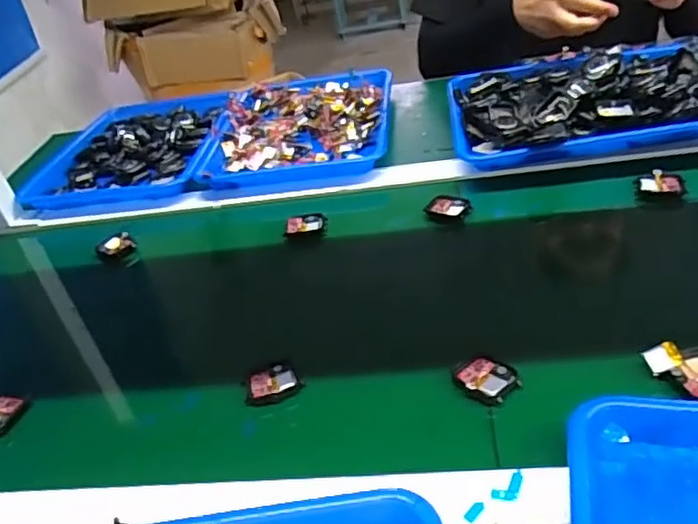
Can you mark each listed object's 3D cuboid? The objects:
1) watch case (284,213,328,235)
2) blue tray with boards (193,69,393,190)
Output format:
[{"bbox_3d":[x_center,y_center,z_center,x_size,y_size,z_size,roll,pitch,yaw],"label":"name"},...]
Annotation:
[{"bbox_3d":[-0.048,-0.043,0.709,0.046,0.008,0.030,-2,40,8],"label":"watch case"},{"bbox_3d":[-0.068,-0.202,0.899,0.251,0.040,0.294,-2,40,7],"label":"blue tray with boards"}]

